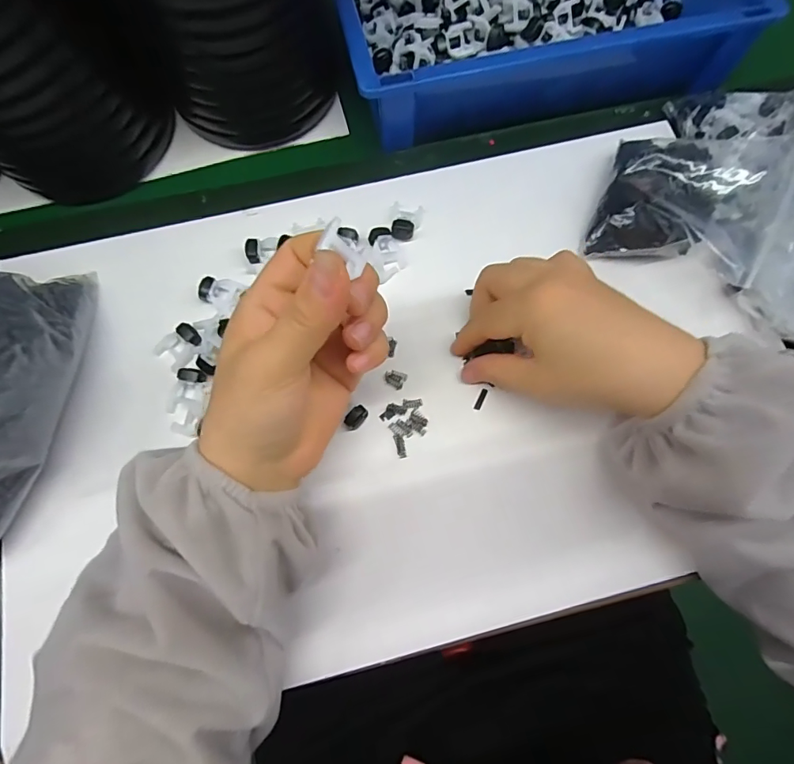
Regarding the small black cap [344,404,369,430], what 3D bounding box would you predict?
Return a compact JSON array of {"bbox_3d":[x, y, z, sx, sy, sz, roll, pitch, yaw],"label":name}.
[{"bbox_3d":[-0.025,0.022,0.286,0.010,0.008,0.016,39,77,11],"label":"small black cap"}]

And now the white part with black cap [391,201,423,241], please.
[{"bbox_3d":[0.006,-0.115,0.325,0.021,0.010,0.032,9,73,3],"label":"white part with black cap"}]

